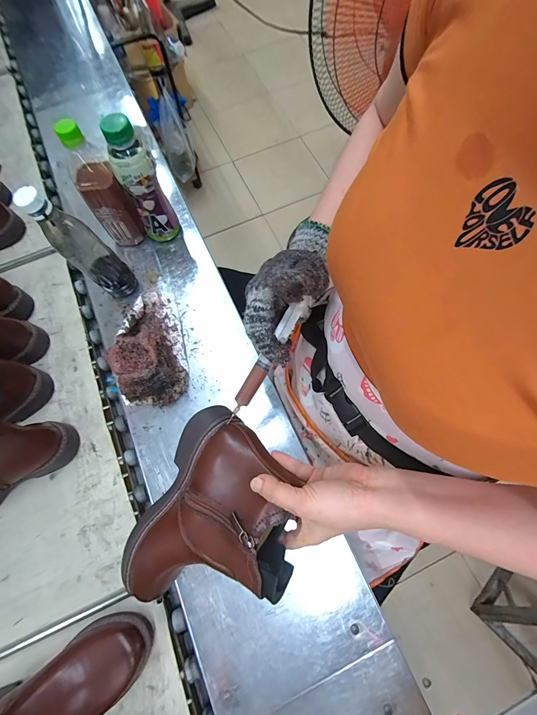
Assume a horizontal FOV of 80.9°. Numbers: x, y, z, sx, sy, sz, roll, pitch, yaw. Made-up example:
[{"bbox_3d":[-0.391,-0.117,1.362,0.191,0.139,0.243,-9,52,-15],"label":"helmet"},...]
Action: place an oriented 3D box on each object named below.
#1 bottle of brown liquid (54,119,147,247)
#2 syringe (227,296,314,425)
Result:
[{"bbox_3d":[-0.267,-0.269,0.514,0.064,0.208,0.066,-30,74,-13],"label":"bottle of brown liquid"},{"bbox_3d":[-0.003,0.006,0.344,0.019,0.012,0.147,33,92,9],"label":"syringe"}]

